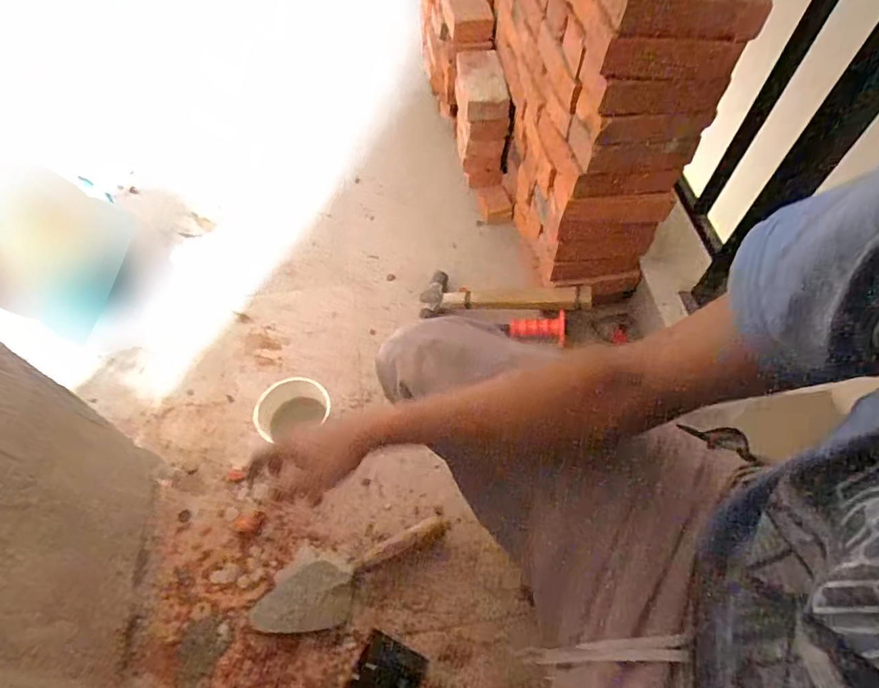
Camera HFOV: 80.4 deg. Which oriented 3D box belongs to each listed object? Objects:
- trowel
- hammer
[{"bbox_3d":[-0.114,0.319,0.710,0.262,0.058,0.086,-16,61,-12],"label":"trowel"},{"bbox_3d":[0.109,-0.081,0.898,0.290,0.035,0.092,3,59,19],"label":"hammer"}]

